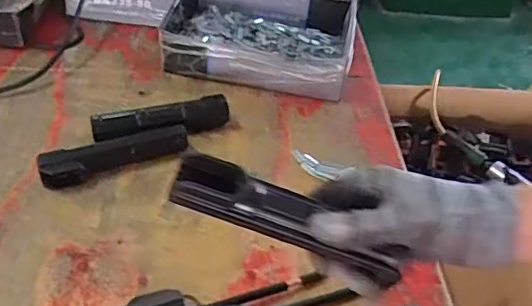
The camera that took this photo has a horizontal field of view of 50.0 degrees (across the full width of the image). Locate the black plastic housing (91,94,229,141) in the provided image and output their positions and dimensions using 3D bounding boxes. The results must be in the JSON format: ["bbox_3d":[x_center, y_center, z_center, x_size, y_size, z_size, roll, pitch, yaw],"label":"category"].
[{"bbox_3d":[-0.119,-0.042,0.654,0.153,0.028,0.029,-7,42,-16],"label":"black plastic housing"}]

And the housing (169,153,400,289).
[{"bbox_3d":[0.015,0.042,0.359,0.150,0.027,0.030,26,40,-5],"label":"housing"}]

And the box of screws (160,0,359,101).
[{"bbox_3d":[0.004,-0.226,0.865,0.257,0.063,0.381,10,40,4],"label":"box of screws"}]

